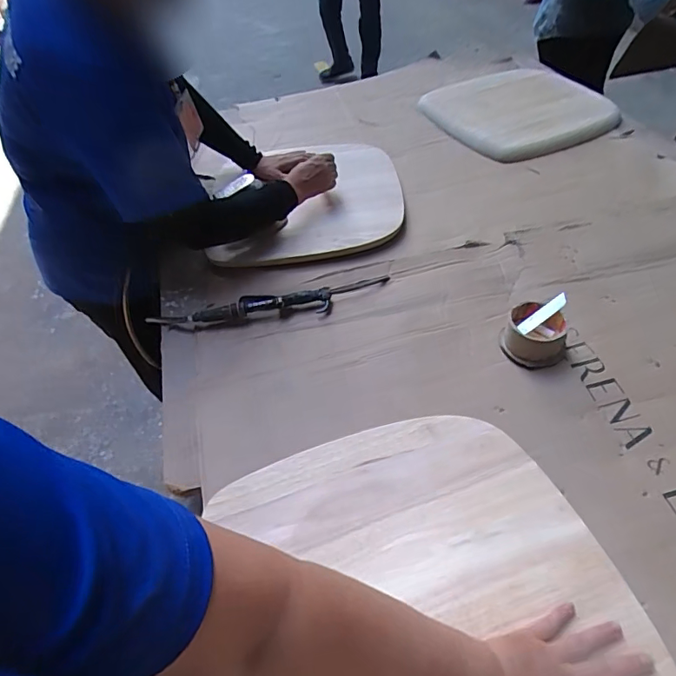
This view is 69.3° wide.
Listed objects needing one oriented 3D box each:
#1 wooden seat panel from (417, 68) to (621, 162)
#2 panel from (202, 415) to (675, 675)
[{"bbox_3d":[0.431,-0.557,1.197,0.362,0.050,0.388,-25,50,-16],"label":"wooden seat panel"},{"bbox_3d":[0.082,0.285,0.493,0.400,0.018,0.428,-17,49,-9],"label":"panel"}]

